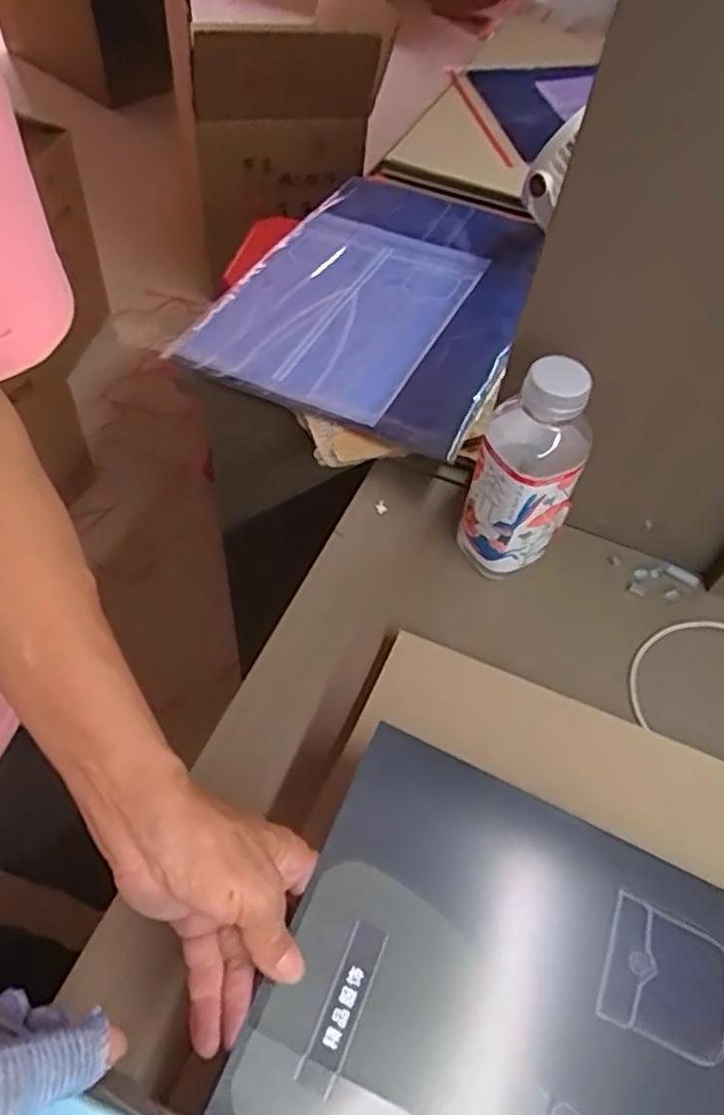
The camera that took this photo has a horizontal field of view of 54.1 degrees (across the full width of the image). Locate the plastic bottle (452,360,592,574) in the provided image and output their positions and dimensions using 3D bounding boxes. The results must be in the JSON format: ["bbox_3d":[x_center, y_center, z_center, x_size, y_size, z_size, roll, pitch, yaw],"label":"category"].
[{"bbox_3d":[0.121,-0.060,0.520,0.073,0.186,0.074,23,55,9],"label":"plastic bottle"}]

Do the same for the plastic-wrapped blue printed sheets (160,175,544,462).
[{"bbox_3d":[0.035,-0.283,0.744,0.296,0.030,0.405,26,56,15],"label":"plastic-wrapped blue printed sheets"}]

